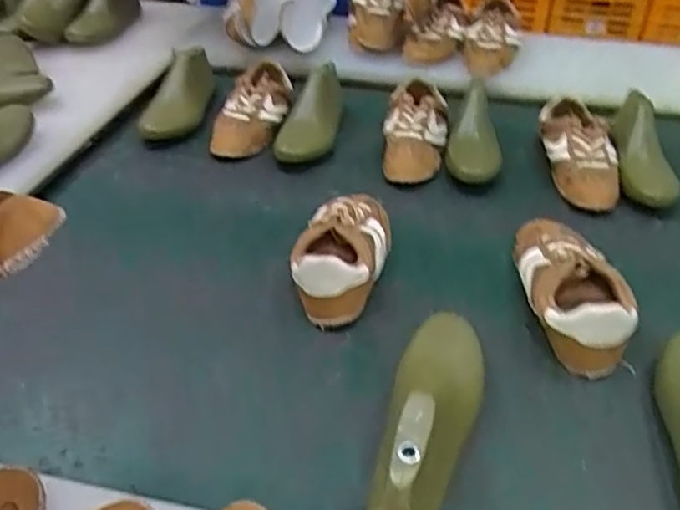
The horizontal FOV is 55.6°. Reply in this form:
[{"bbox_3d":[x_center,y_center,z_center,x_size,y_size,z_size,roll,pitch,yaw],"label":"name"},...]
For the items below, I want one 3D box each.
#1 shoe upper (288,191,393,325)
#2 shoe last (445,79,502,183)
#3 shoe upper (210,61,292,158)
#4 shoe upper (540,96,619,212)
[{"bbox_3d":[0.004,-0.016,0.749,0.099,0.066,0.215,12,40,14],"label":"shoe upper"},{"bbox_3d":[0.200,-0.176,0.948,0.074,0.056,0.186,8,52,10],"label":"shoe last"},{"bbox_3d":[-0.132,-0.228,1.003,0.097,0.058,0.210,12,59,14],"label":"shoe upper"},{"bbox_3d":[0.346,-0.145,0.936,0.085,0.054,0.223,-1,54,-2],"label":"shoe upper"}]

